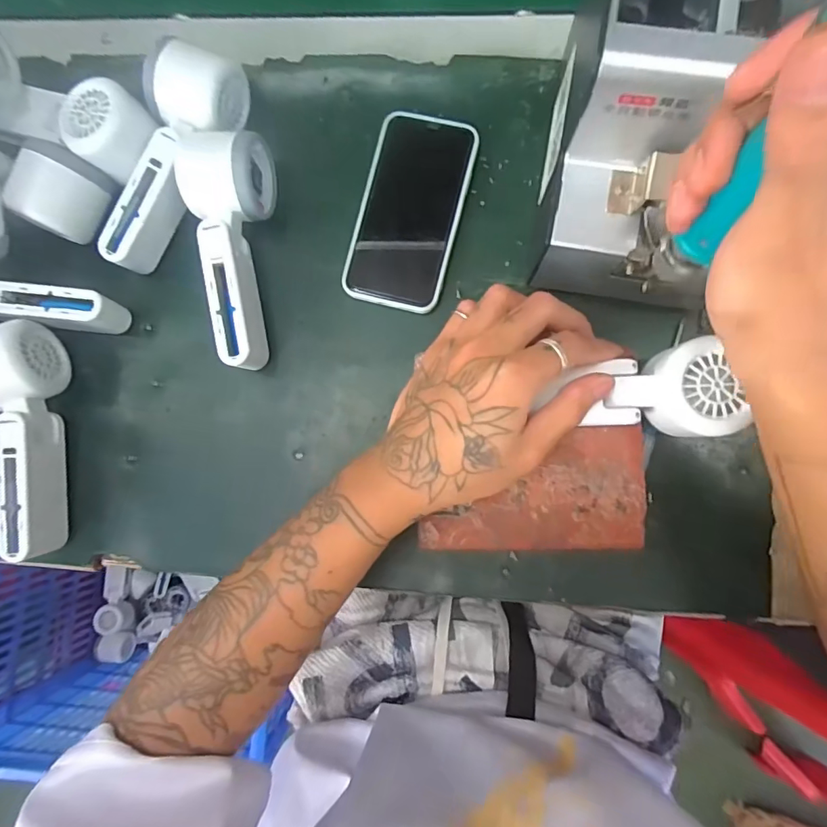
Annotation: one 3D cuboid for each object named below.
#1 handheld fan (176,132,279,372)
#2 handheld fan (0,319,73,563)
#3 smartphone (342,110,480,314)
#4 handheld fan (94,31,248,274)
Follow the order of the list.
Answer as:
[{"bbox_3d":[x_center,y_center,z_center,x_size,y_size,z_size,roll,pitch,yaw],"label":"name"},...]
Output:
[{"bbox_3d":[-0.127,-0.117,0.350,0.054,0.053,0.167,-7,84,4],"label":"handheld fan"},{"bbox_3d":[-0.284,0.020,0.350,0.051,0.058,0.159,-6,84,4],"label":"handheld fan"},{"bbox_3d":[-0.003,-0.151,0.366,0.074,0.009,0.142,14,86,5],"label":"smartphone"},{"bbox_3d":[-0.177,-0.185,0.359,0.052,0.047,0.167,23,87,6],"label":"handheld fan"}]

